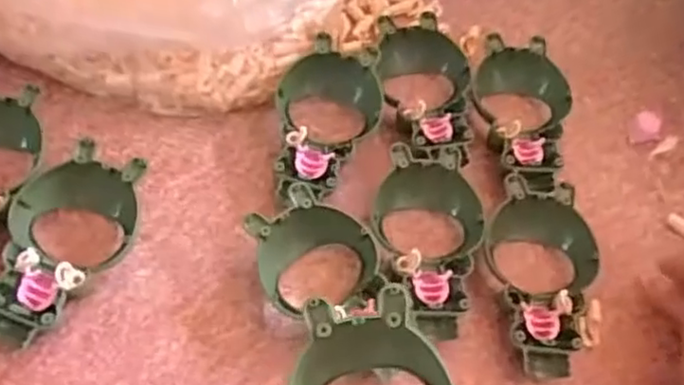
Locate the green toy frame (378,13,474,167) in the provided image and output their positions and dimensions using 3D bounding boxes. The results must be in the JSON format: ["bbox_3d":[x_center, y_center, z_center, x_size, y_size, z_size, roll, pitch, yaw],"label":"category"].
[{"bbox_3d":[0.051,-0.063,0.381,0.053,0.025,0.100,-2,63,-7],"label":"green toy frame"}]

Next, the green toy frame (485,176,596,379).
[{"bbox_3d":[0.105,0.042,0.333,0.053,0.022,0.101,9,62,-1],"label":"green toy frame"}]

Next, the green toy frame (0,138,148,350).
[{"bbox_3d":[-0.137,0.025,0.312,0.052,0.033,0.099,20,62,5],"label":"green toy frame"}]

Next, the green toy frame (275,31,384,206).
[{"bbox_3d":[-0.009,-0.039,0.357,0.057,0.024,0.102,11,62,0],"label":"green toy frame"}]

